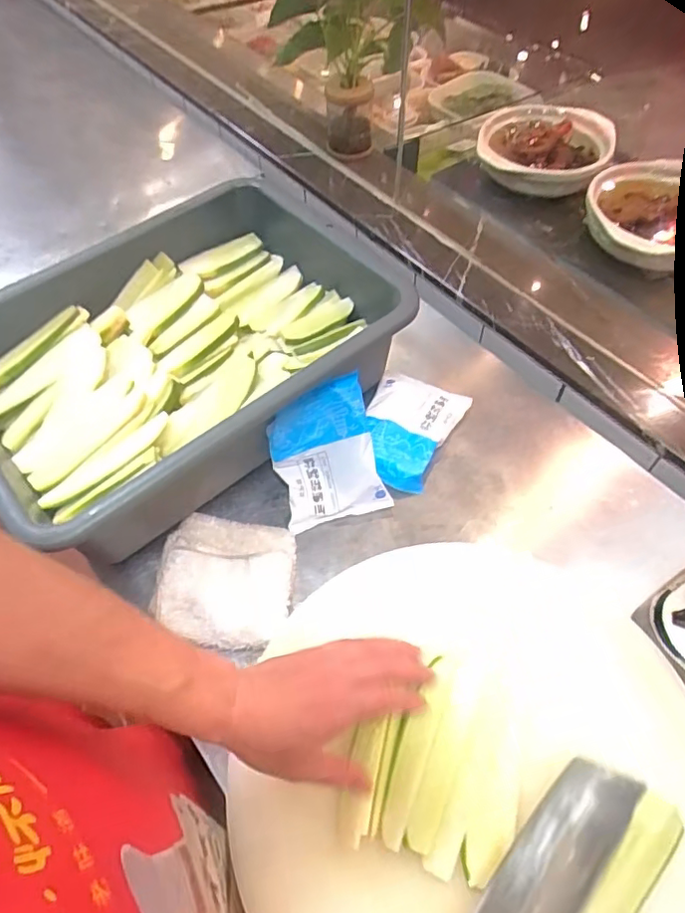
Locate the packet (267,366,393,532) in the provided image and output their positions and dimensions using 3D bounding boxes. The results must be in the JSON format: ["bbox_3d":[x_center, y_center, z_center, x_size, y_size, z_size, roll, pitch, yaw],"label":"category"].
[{"bbox_3d":[-0.021,-0.001,0.677,0.117,0.023,0.157,-15,96,-2],"label":"packet"}]

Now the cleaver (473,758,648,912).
[{"bbox_3d":[0.117,0.318,0.382,0.022,0.079,0.263,46,71,-3],"label":"cleaver"}]

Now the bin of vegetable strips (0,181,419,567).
[{"bbox_3d":[-0.207,-0.134,0.730,0.510,0.120,0.383,-36,63,-21],"label":"bin of vegetable strips"}]

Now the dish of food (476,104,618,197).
[{"bbox_3d":[0.382,-0.582,1.100,0.237,0.085,0.219,0,56,1],"label":"dish of food"}]

